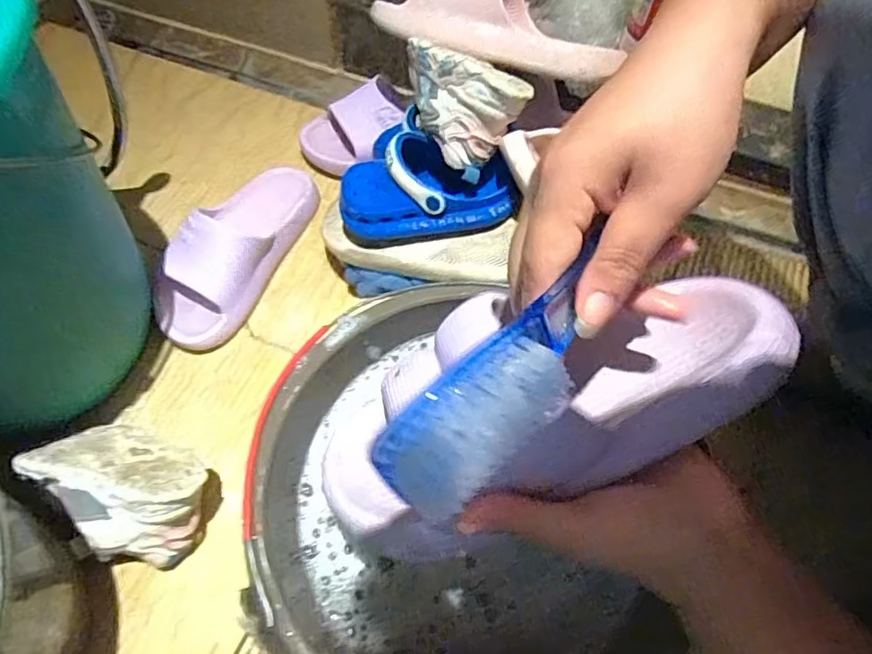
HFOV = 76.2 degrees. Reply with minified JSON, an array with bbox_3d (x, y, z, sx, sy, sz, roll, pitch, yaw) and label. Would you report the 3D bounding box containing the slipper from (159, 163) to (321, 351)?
[{"bbox_3d":[-0.214,-0.093,0.603,0.096,0.069,0.246,22,62,11],"label":"slipper"}]

